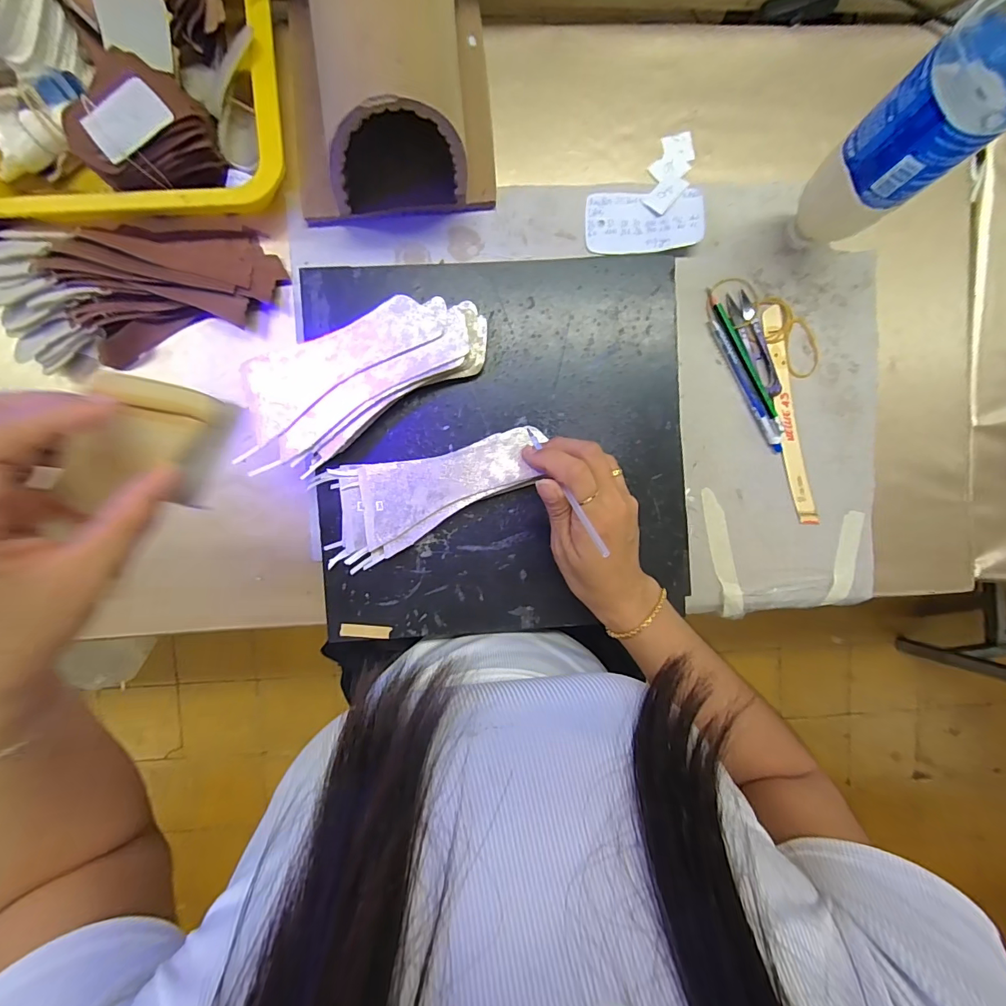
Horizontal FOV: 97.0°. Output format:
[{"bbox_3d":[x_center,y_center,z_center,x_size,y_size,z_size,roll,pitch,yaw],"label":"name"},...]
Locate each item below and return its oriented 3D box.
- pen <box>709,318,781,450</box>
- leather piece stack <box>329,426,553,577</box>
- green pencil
[{"bbox_3d":[0.223,-0.106,0.406,0.013,0.011,0.132,-31,94,0],"label":"pen"},{"bbox_3d":[-0.058,-0.013,0.356,0.180,0.011,0.074,-24,94,1],"label":"leather piece stack"},{"bbox_3d":[0.219,-0.129,0.401,0.010,0.012,0.140,-27,94,-1],"label":"green pencil"}]

